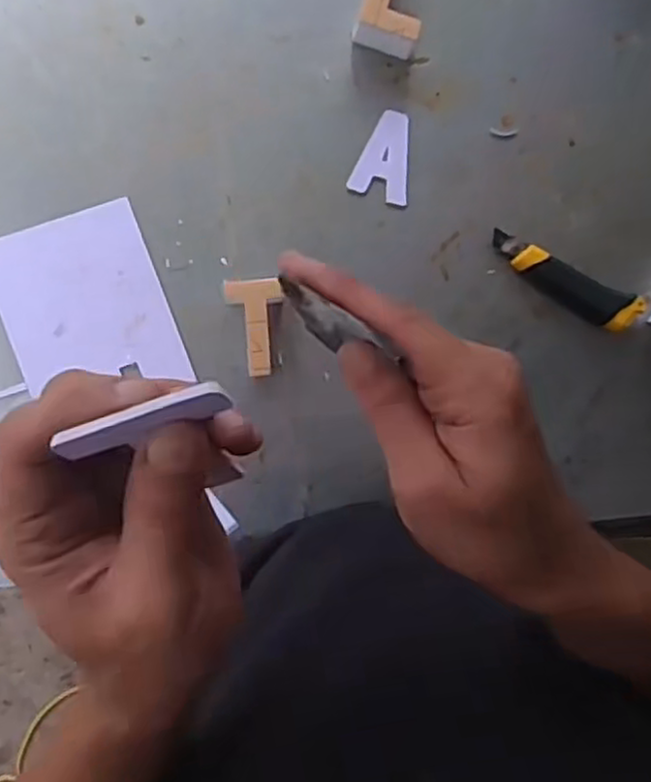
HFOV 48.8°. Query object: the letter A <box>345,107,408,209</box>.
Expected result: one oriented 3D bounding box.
[{"bbox_3d":[0.059,-0.220,0.673,0.054,0.004,0.083,17,88,-6],"label":"letter A"}]

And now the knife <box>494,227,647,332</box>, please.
[{"bbox_3d":[0.227,-0.102,0.684,0.152,0.026,0.039,25,87,-6],"label":"knife"}]

